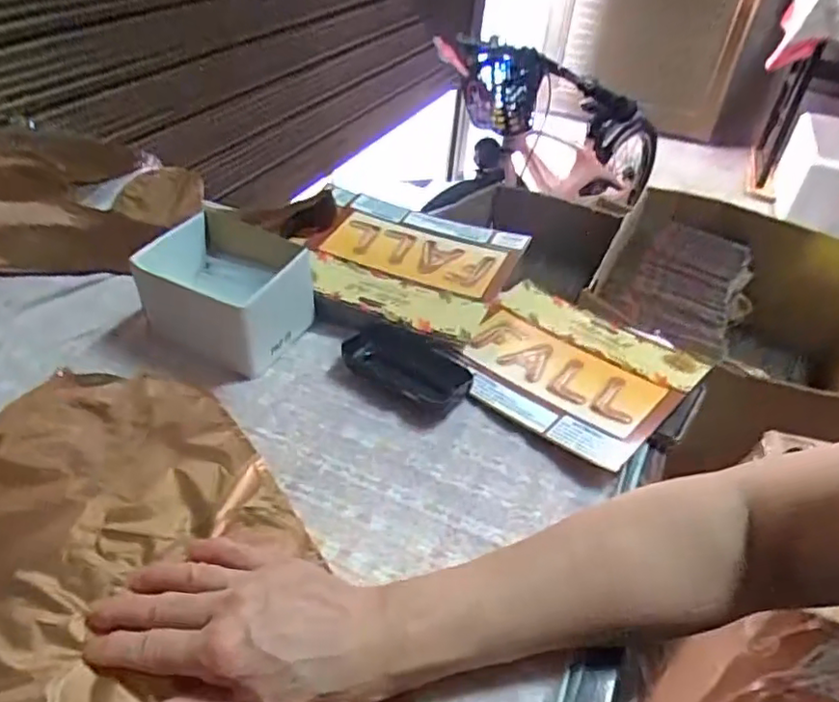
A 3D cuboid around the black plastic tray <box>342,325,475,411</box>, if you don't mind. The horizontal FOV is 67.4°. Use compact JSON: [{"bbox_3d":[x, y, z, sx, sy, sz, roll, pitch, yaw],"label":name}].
[{"bbox_3d":[-0.010,0.011,0.527,0.110,0.024,0.052,21,42,17],"label":"black plastic tray"}]

